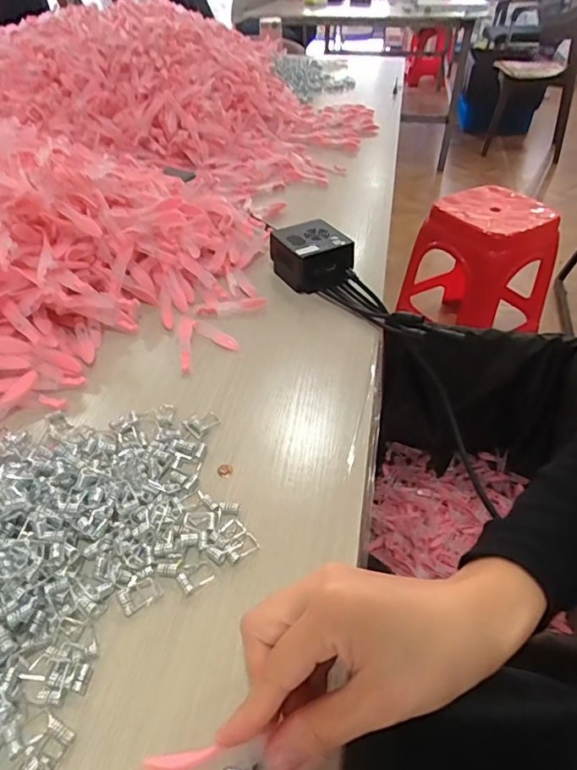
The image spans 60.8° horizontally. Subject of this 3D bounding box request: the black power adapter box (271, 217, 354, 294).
[{"bbox_3d":[0.027,-0.152,0.577,0.072,0.050,0.089,-18,47,-20],"label":"black power adapter box"}]

